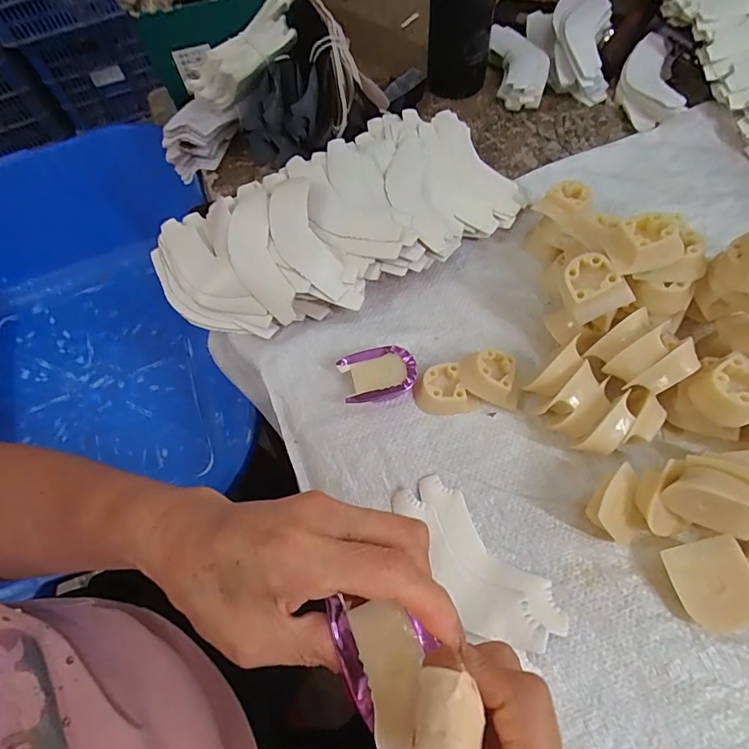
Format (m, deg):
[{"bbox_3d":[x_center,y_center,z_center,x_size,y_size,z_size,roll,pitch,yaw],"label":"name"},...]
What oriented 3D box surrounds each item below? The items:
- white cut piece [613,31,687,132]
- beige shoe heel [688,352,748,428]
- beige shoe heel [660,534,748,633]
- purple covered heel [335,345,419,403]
[{"bbox_3d":[0.278,-0.296,0.467,0.052,0.024,0.119,10,63,10],"label":"white cut piece"},{"bbox_3d":[0.217,0.011,0.278,0.033,0.023,0.037,-32,65,-11],"label":"beige shoe heel"},{"bbox_3d":[0.194,0.119,0.264,0.040,0.015,0.046,-29,70,17],"label":"beige shoe heel"},{"bbox_3d":[0.003,0.001,0.344,0.054,0.019,0.039,-17,62,-5],"label":"purple covered heel"}]

